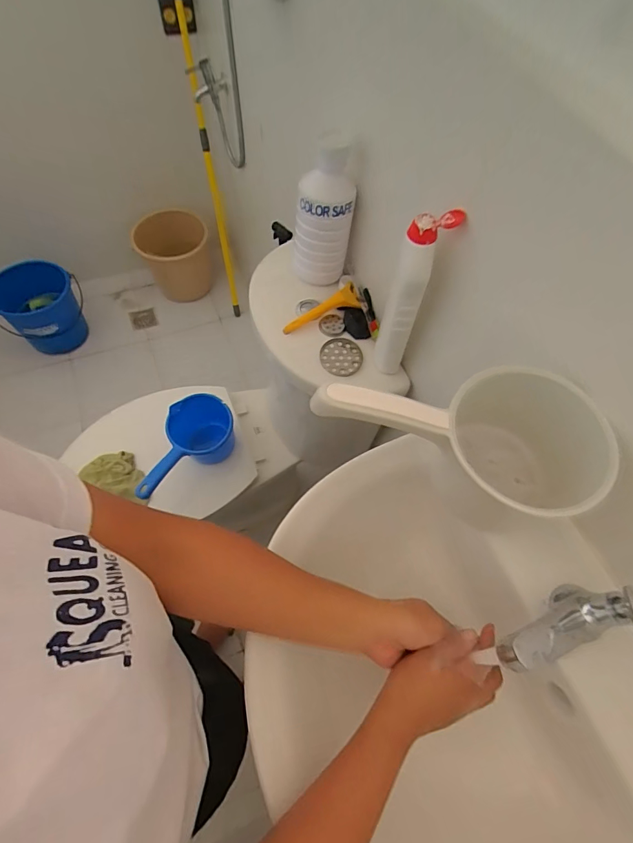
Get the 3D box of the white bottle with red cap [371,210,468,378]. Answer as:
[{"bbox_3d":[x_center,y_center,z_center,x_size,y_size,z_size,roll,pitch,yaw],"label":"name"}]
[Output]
[{"bbox_3d":[0.122,-0.166,0.560,0.059,0.248,0.050,30,64,12],"label":"white bottle with red cap"}]

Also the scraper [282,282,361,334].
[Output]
[{"bbox_3d":[0.015,-0.197,0.700,0.162,0.029,0.048,-33,69,-19],"label":"scraper"}]

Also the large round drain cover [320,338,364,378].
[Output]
[{"bbox_3d":[0.043,-0.109,0.685,0.069,0.007,0.065,-1,81,4],"label":"large round drain cover"}]

